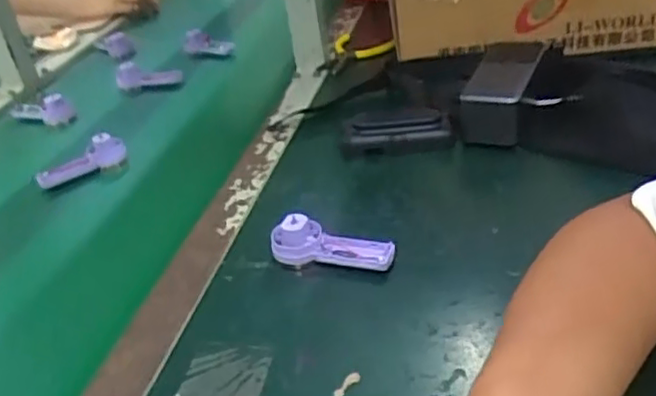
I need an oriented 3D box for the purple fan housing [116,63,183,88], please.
[{"bbox_3d":[-0.244,-0.166,0.893,0.096,0.031,0.022,4,33,18],"label":"purple fan housing"}]

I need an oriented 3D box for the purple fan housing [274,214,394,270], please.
[{"bbox_3d":[0.003,0.033,0.494,0.092,0.035,0.030,3,33,16],"label":"purple fan housing"}]

